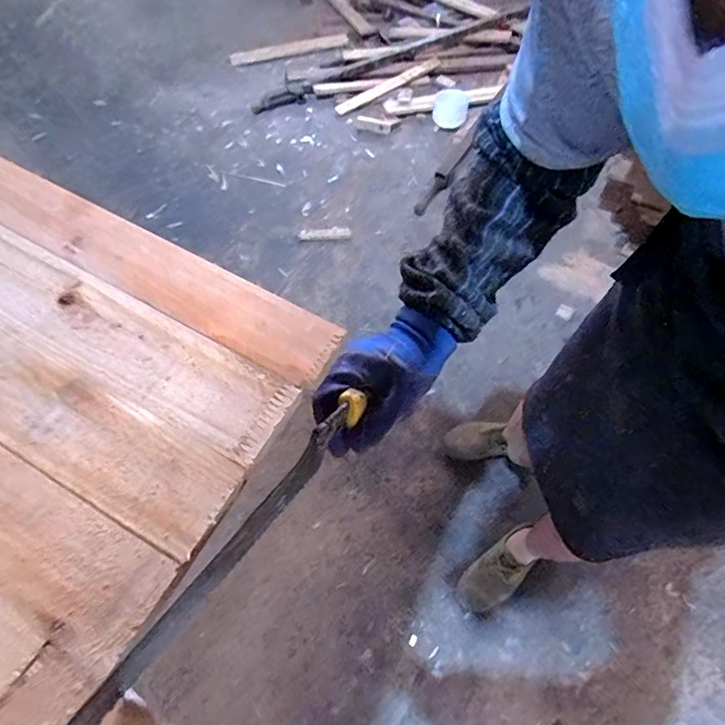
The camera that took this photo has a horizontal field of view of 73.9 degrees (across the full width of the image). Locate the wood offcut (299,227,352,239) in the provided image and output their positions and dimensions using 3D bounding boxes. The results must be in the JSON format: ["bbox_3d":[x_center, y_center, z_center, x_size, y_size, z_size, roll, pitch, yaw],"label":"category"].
[{"bbox_3d":[-0.113,-0.390,1.452,0.151,0.008,0.039,-2,61,-2],"label":"wood offcut"}]

